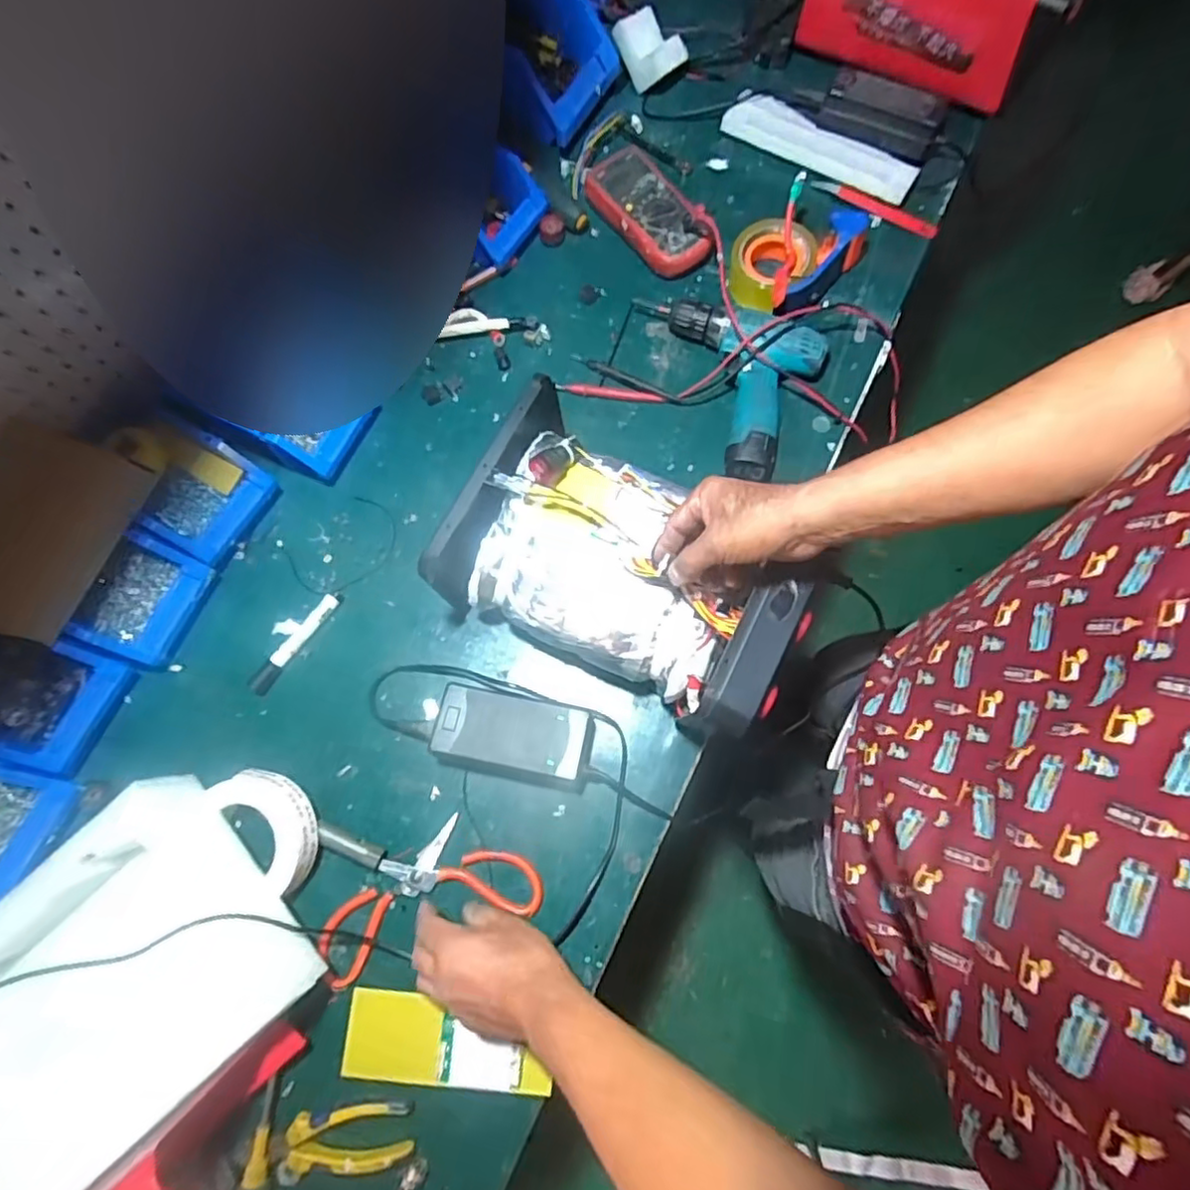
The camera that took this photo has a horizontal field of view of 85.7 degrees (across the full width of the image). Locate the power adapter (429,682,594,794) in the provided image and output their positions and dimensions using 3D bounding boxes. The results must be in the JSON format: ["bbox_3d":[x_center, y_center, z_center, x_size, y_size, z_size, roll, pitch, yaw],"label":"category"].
[{"bbox_3d":[-0.079,0.139,0.634,0.150,0.048,0.078,11,74,4],"label":"power adapter"}]

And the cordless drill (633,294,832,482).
[{"bbox_3d":[0.133,-0.245,0.740,0.231,0.050,0.193,20,75,6],"label":"cordless drill"}]

